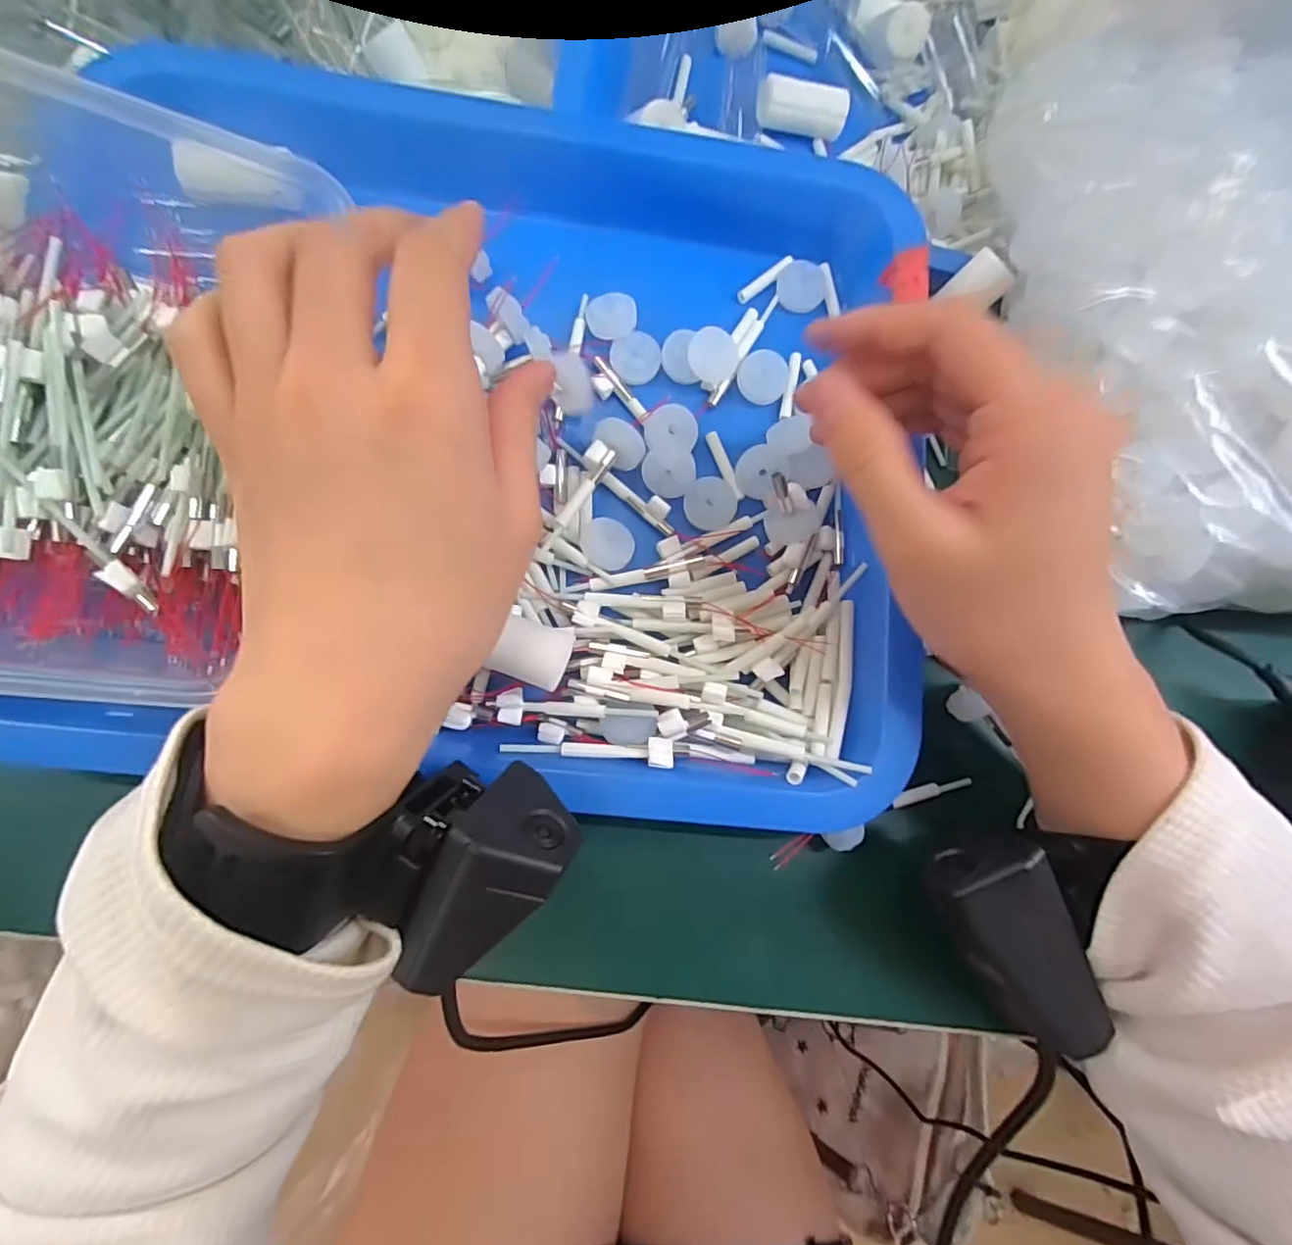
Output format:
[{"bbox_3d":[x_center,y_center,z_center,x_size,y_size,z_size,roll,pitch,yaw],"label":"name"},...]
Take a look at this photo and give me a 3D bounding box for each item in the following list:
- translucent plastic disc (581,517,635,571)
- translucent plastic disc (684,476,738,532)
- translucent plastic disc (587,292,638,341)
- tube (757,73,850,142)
[{"bbox_3d":[-0.014,-0.030,0.227,0.020,0.004,0.020,0,90,-20],"label":"translucent plastic disc"},{"bbox_3d":[0.026,-0.048,0.238,0.021,0.004,0.021,-1,100,-4],"label":"translucent plastic disc"},{"bbox_3d":[-0.014,-0.126,0.242,0.020,0.005,0.018,9,72,-2],"label":"translucent plastic disc"},{"bbox_3d":[0.075,-0.247,0.281,0.043,0.014,0.018,16,72,1],"label":"tube"}]

